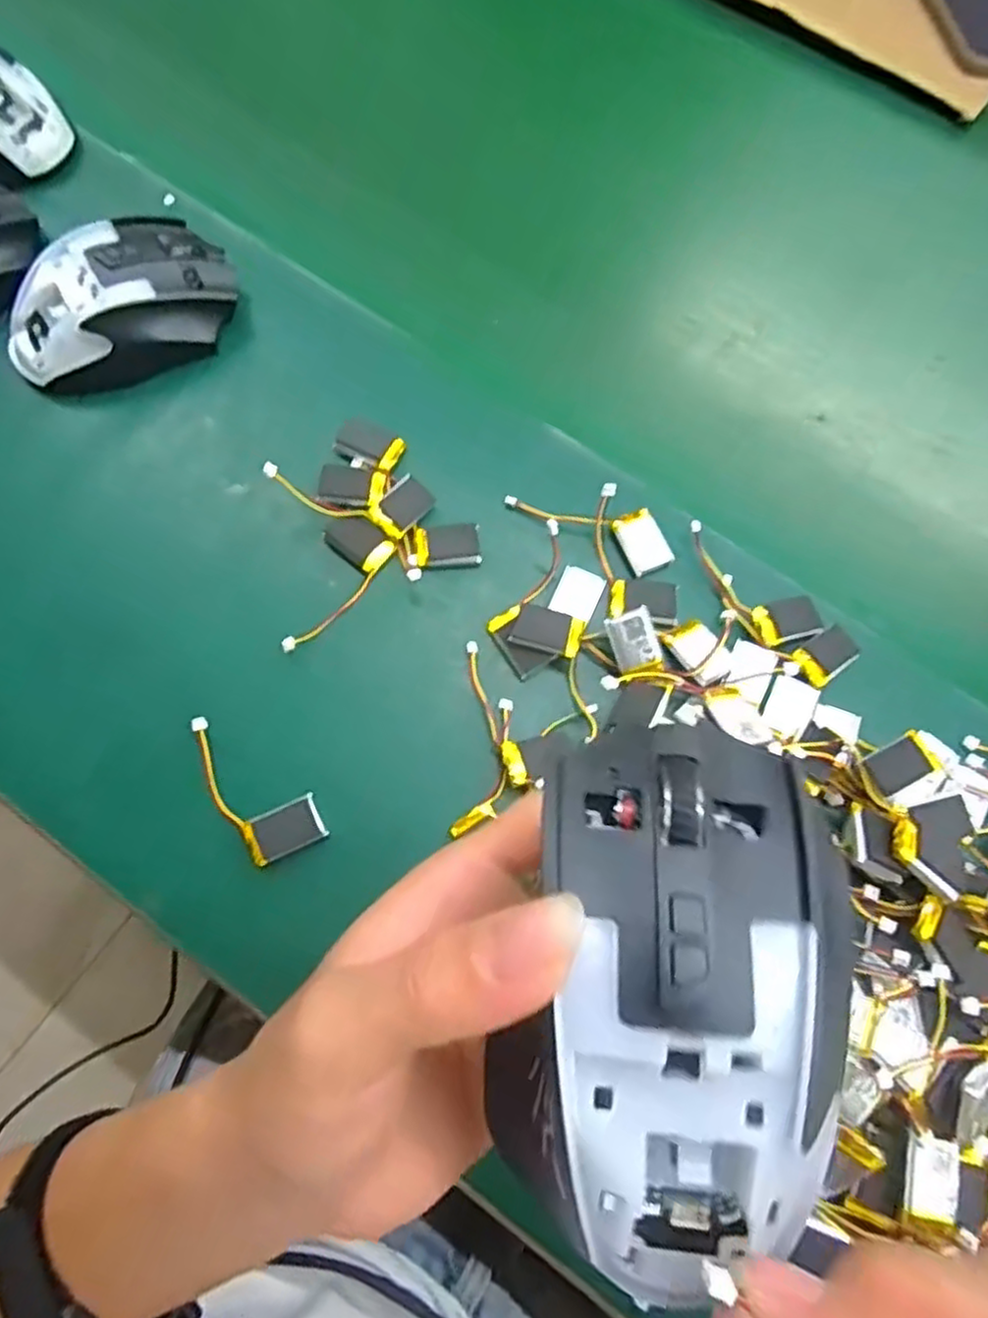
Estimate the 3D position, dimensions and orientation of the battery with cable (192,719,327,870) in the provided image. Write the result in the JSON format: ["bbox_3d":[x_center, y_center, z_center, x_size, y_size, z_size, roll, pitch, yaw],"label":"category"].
[{"bbox_3d":[-0.105,0.054,0.311,0.033,0.006,0.073,-35,77,-12],"label":"battery with cable"}]

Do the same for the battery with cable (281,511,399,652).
[{"bbox_3d":[-0.080,-0.037,0.341,0.033,0.006,0.073,33,74,8],"label":"battery with cable"}]

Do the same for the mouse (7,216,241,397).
[{"bbox_3d":[-0.188,-0.179,0.364,0.116,0.040,0.068,-41,78,-14],"label":"mouse"}]

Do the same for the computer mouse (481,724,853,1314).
[{"bbox_3d":[0.036,0.070,0.148,0.064,0.032,0.110,8,72,0],"label":"computer mouse"}]

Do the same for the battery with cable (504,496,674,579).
[{"bbox_3d":[0.050,-0.069,0.356,0.084,0.008,0.031,28,73,6],"label":"battery with cable"}]

